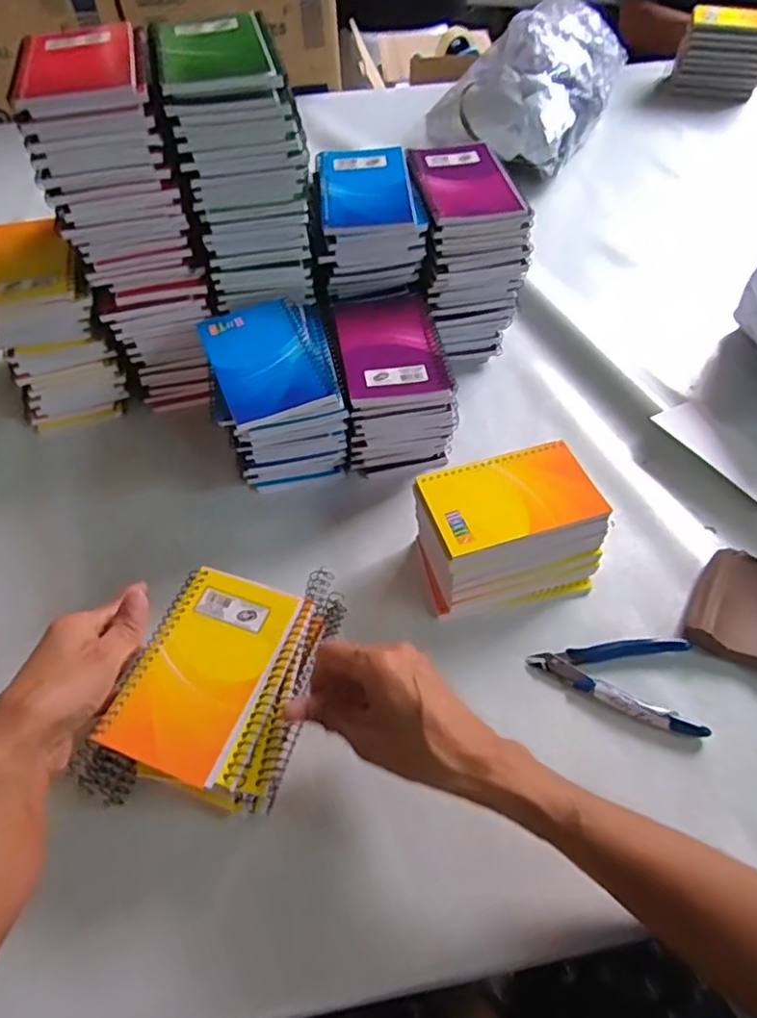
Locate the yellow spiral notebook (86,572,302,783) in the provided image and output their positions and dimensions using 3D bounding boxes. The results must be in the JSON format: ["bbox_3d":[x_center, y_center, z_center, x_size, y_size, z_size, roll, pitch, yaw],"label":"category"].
[{"bbox_3d":[-0.114,0.100,0.399,0.084,0.006,0.130,16,55,13],"label":"yellow spiral notebook"}]

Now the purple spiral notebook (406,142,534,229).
[{"bbox_3d":[0.082,-0.298,0.564,0.087,0.014,0.132,-9,54,-6],"label":"purple spiral notebook"}]

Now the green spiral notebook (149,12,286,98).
[{"bbox_3d":[-0.123,-0.347,0.464,0.091,0.016,0.116,-12,54,-8],"label":"green spiral notebook"}]

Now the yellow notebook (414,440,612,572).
[{"bbox_3d":[0.101,-0.008,0.471,0.130,0.010,0.083,-15,55,-10],"label":"yellow notebook"}]

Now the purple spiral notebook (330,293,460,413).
[{"bbox_3d":[0.011,-0.147,0.536,0.088,0.019,0.153,-6,53,-3],"label":"purple spiral notebook"}]

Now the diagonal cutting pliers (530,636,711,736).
[{"bbox_3d":[0.173,0.122,0.451,0.118,0.010,0.071,6,54,5],"label":"diagonal cutting pliers"}]

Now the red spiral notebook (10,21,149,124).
[{"bbox_3d":[-0.219,-0.329,0.455,0.089,0.014,0.129,-12,54,-8],"label":"red spiral notebook"}]

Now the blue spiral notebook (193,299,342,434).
[{"bbox_3d":[-0.092,-0.121,0.502,0.083,0.017,0.125,-19,55,-13],"label":"blue spiral notebook"}]

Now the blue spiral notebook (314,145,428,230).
[{"bbox_3d":[-0.010,-0.295,0.558,0.088,0.011,0.122,-5,53,-3],"label":"blue spiral notebook"}]

